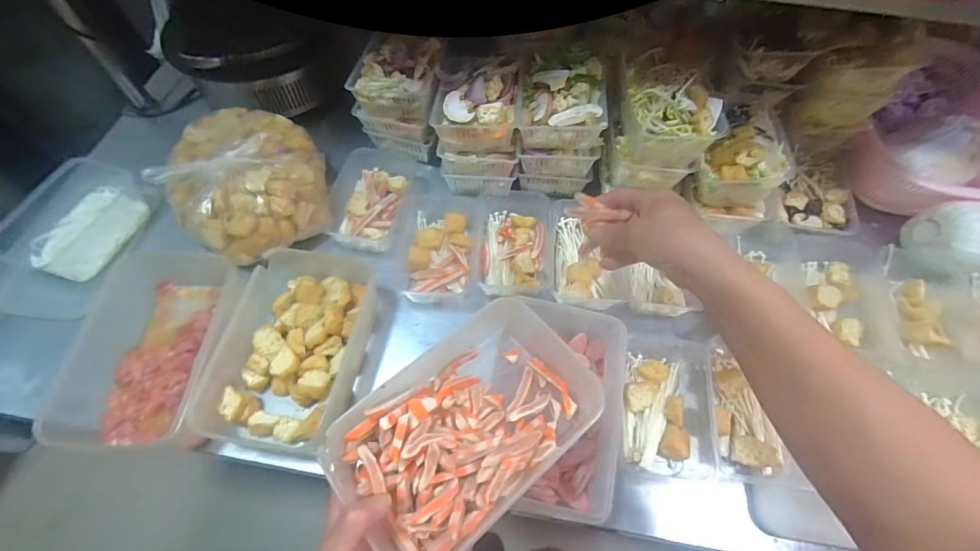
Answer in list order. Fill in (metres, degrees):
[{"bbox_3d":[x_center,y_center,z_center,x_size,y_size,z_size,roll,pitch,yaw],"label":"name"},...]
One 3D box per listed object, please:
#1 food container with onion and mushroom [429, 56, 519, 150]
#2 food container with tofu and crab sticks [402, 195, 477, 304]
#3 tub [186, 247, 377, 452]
[{"bbox_3d":[-0.018,-0.252,0.616,0.118,0.066,0.140,3,61,-1],"label":"food container with onion and mushroom"},{"bbox_3d":[-0.072,-0.049,0.639,0.099,0.057,0.195,4,61,0],"label":"food container with tofu and crab sticks"},{"bbox_3d":[-0.240,0.084,0.540,0.164,0.076,0.241,8,61,2],"label":"tub"}]

